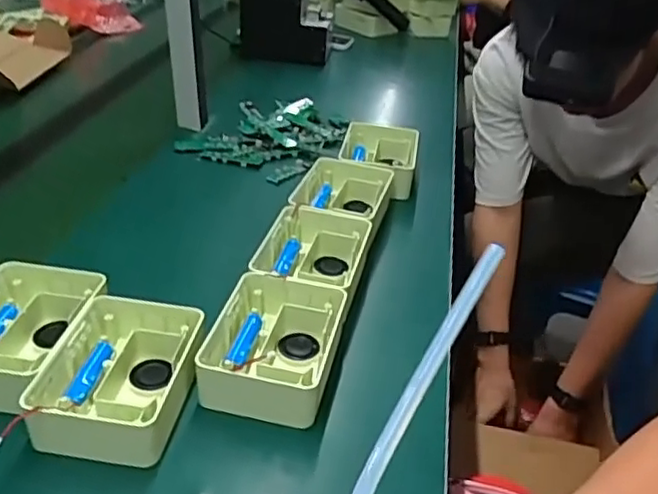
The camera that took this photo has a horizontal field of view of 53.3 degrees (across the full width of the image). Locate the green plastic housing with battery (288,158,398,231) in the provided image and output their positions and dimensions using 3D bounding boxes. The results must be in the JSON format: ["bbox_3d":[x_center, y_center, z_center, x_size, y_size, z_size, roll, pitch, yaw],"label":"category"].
[{"bbox_3d":[0.016,-0.060,0.835,0.122,0.048,0.151,7,33,7],"label":"green plastic housing with battery"}]

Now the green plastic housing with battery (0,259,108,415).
[{"bbox_3d":[-0.276,0.076,0.580,0.112,0.045,0.158,8,32,3],"label":"green plastic housing with battery"}]

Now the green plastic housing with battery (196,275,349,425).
[{"bbox_3d":[-0.049,0.090,0.597,0.103,0.058,0.139,7,33,8],"label":"green plastic housing with battery"}]

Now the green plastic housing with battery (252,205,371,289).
[{"bbox_3d":[-0.018,0.011,0.718,0.112,0.044,0.145,12,33,10],"label":"green plastic housing with battery"}]

